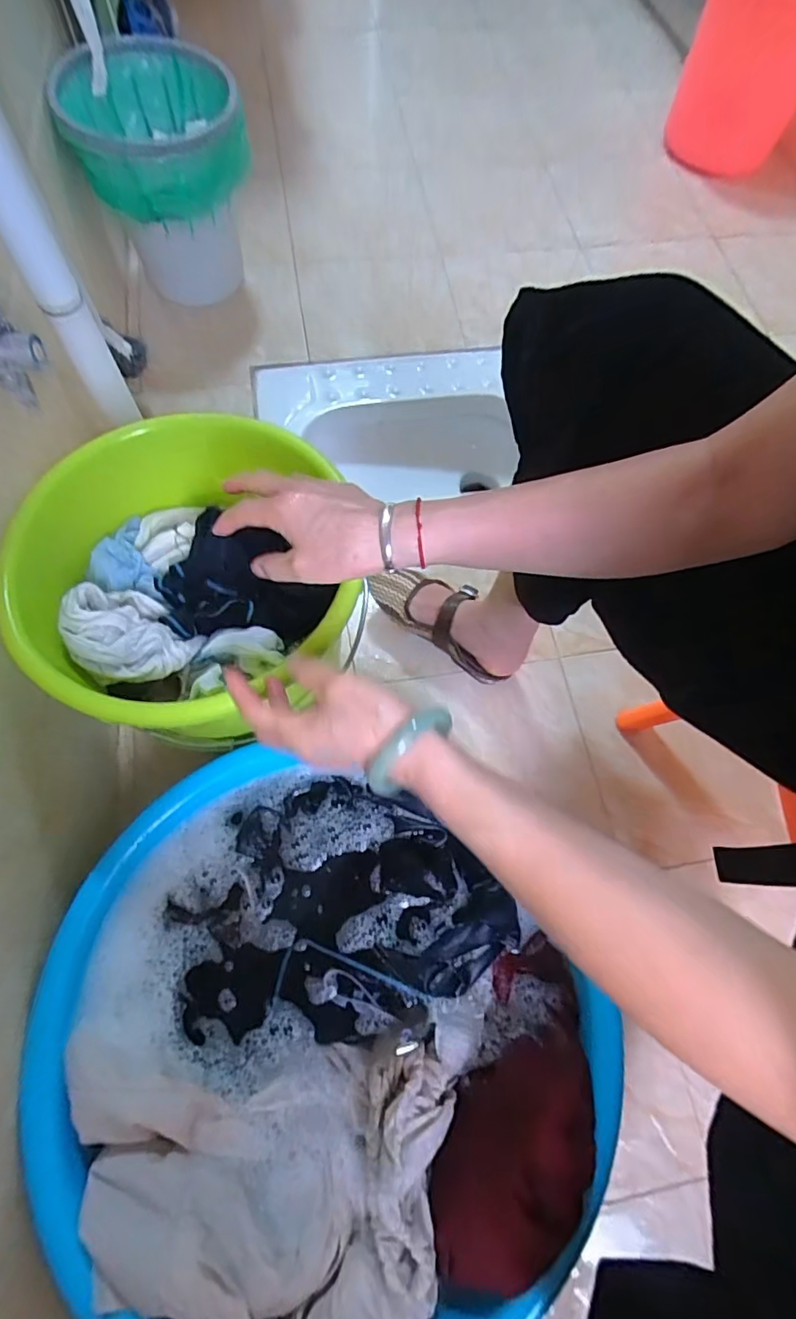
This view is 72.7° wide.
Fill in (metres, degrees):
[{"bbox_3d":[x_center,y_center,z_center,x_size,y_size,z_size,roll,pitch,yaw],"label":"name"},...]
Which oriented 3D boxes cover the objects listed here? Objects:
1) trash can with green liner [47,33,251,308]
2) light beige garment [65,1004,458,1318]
[{"bbox_3d":[-0.366,-0.764,0.878,0.234,0.274,0.273,-13,68,-8],"label":"trash can with green liner"},{"bbox_3d":[-0.124,0.408,0.423,0.306,0.070,0.199,5,66,-1],"label":"light beige garment"}]

